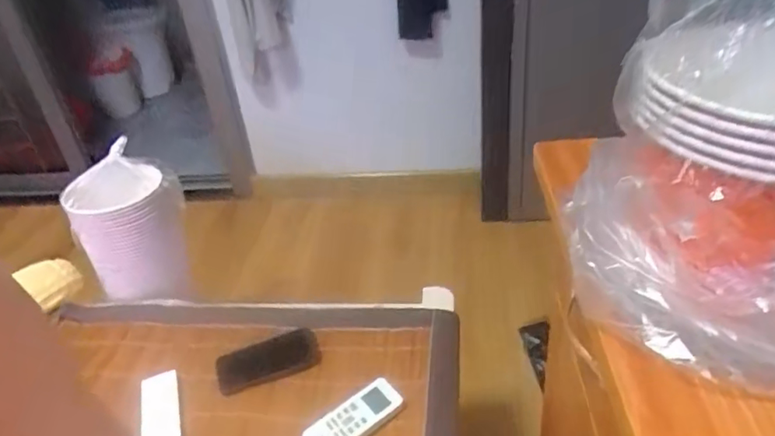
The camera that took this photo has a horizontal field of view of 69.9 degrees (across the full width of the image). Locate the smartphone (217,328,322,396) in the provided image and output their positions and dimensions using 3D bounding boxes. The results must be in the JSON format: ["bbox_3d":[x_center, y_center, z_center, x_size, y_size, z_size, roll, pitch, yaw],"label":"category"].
[{"bbox_3d":[-0.179,0.214,0.839,0.152,0.008,0.076,-16,36,-13],"label":"smartphone"}]

